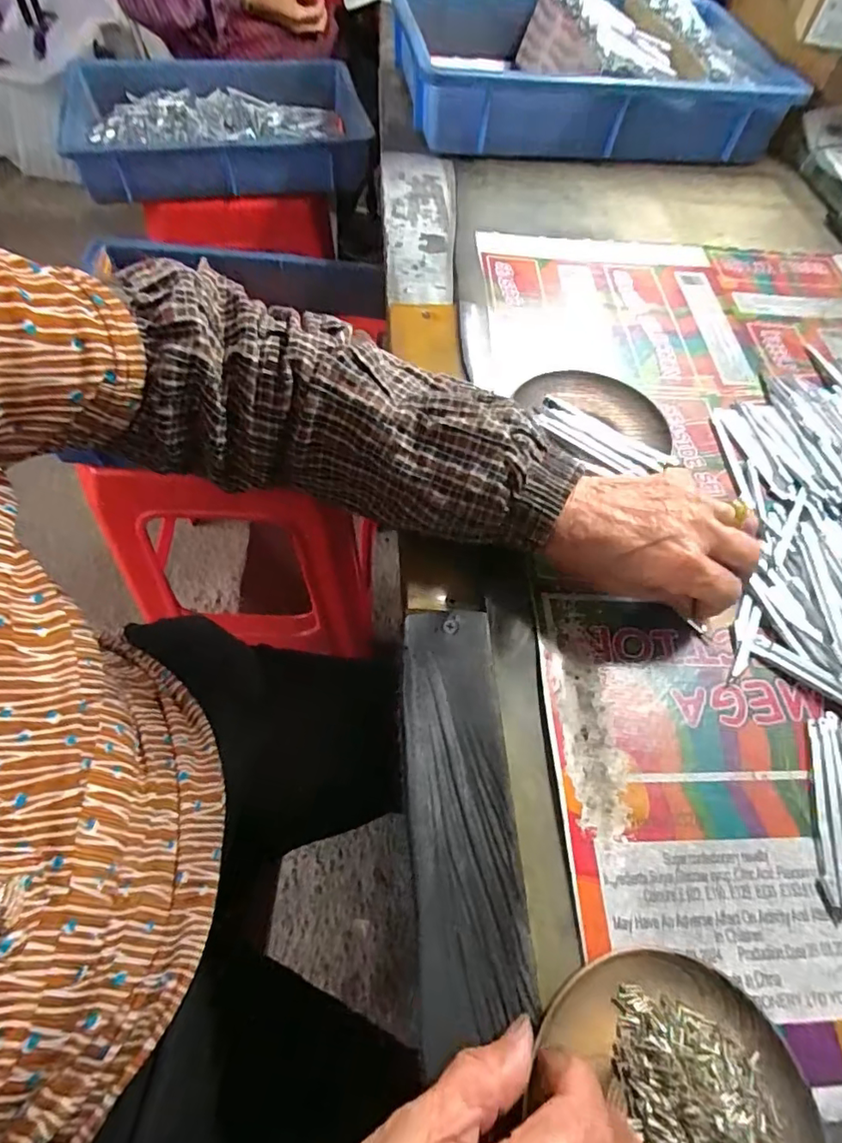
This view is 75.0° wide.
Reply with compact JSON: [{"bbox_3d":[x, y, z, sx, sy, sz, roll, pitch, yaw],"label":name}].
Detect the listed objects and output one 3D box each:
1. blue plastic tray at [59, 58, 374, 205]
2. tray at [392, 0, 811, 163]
[{"bbox_3d":[-0.314,-0.720,0.881,0.450,0.071,0.371,-2,59,-6],"label":"blue plastic tray"},{"bbox_3d":[0.187,-0.604,0.656,0.410,0.101,0.333,-5,60,-8],"label":"tray"}]

